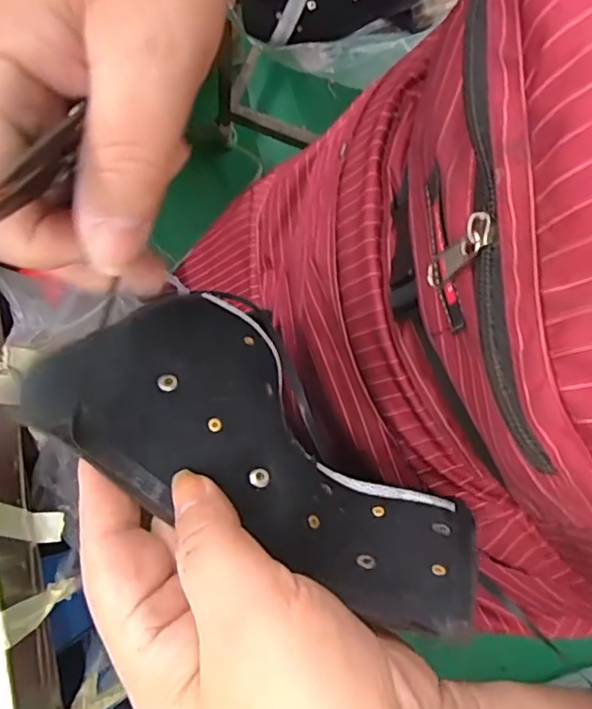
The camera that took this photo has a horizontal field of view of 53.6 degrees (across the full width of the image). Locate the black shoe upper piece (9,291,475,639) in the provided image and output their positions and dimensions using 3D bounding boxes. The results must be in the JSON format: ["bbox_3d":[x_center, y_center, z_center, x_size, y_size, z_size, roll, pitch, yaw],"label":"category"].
[{"bbox_3d":[-0.008,0.026,0.212,0.158,0.032,0.091,30,52,1],"label":"black shoe upper piece"}]

